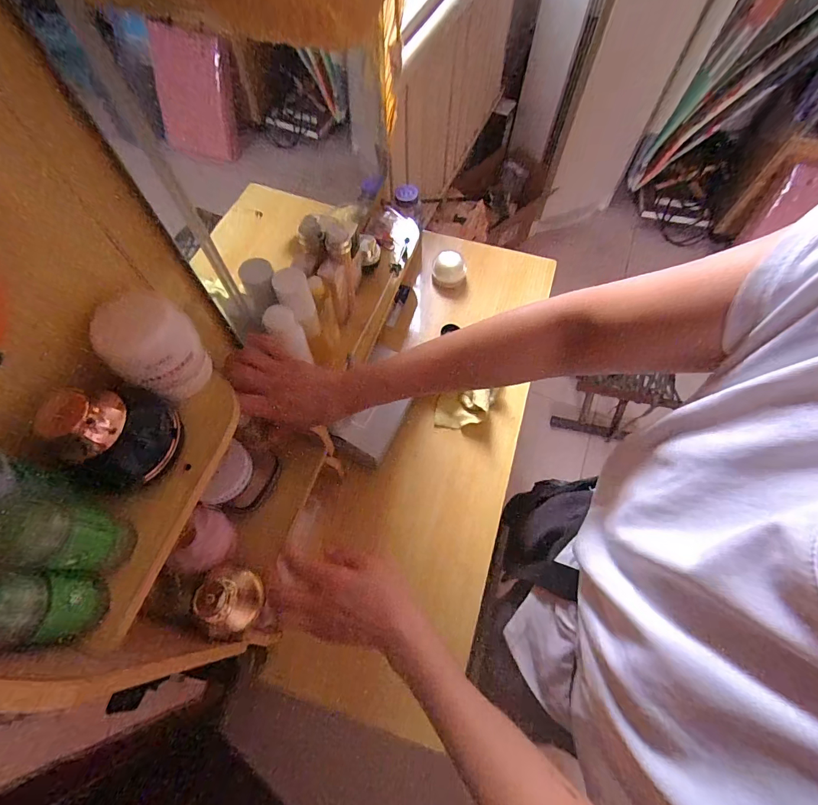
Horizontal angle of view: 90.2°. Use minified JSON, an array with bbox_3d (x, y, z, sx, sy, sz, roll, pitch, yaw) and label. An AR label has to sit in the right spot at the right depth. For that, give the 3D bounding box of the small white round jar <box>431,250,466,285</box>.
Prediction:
[{"bbox_3d":[0.082,-0.276,0.828,0.066,0.036,0.064,0,63,0],"label":"small white round jar"}]

